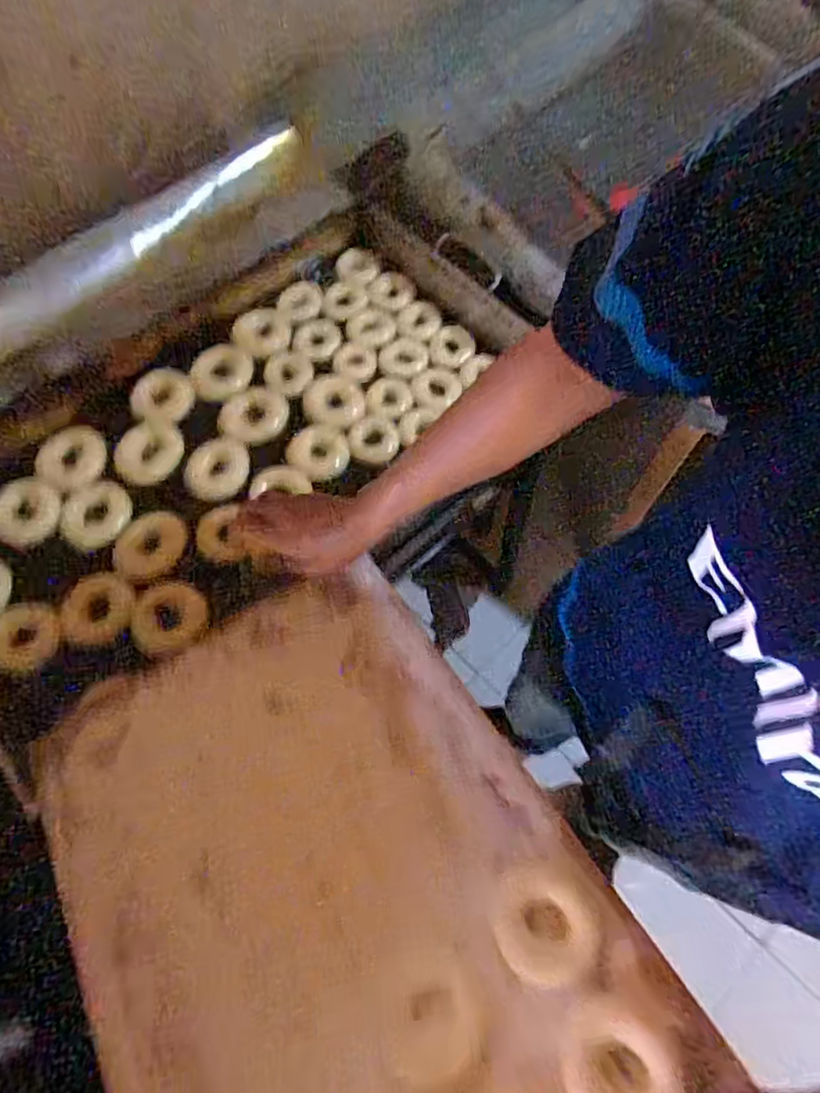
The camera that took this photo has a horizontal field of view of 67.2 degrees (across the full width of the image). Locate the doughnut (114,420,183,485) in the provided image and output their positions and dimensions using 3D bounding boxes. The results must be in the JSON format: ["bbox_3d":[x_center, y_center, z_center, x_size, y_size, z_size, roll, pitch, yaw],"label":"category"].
[{"bbox_3d":[-0.411,-0.152,0.969,0.107,0.022,0.103,-1,66,2],"label":"doughnut"}]

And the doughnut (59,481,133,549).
[{"bbox_3d":[-0.470,-0.051,0.922,0.096,0.029,0.096,-1,66,2],"label":"doughnut"}]

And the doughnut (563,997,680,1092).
[{"bbox_3d":[0.153,0.390,0.459,0.082,0.028,0.082,-4,49,5],"label":"doughnut"}]

